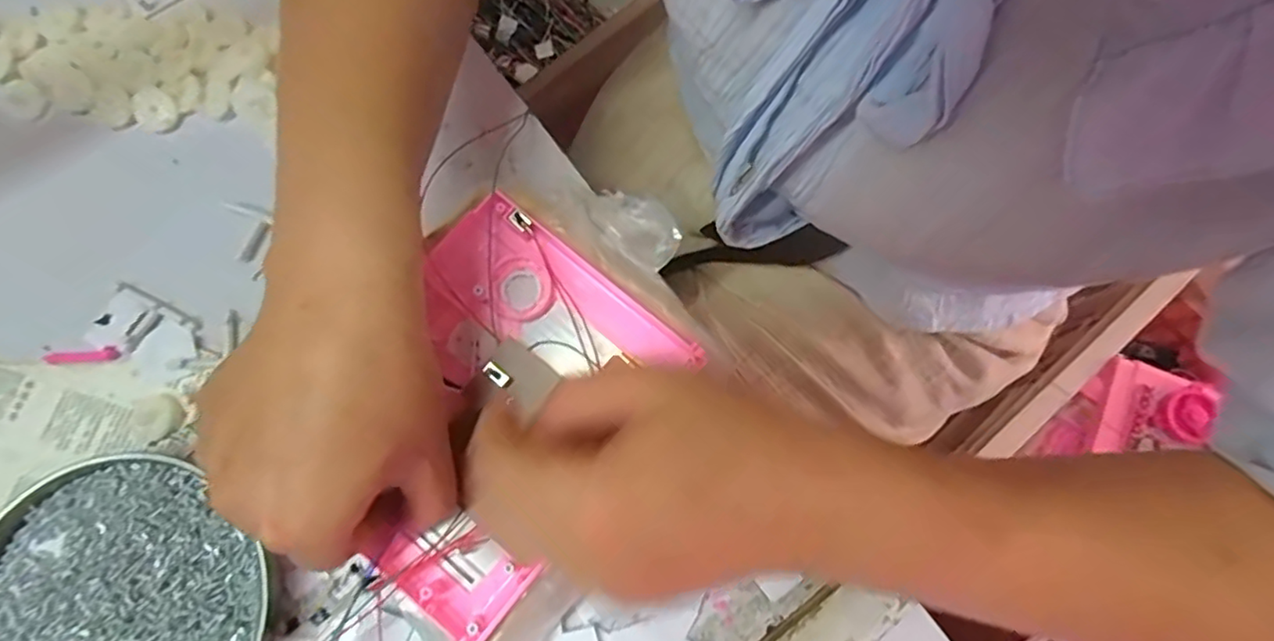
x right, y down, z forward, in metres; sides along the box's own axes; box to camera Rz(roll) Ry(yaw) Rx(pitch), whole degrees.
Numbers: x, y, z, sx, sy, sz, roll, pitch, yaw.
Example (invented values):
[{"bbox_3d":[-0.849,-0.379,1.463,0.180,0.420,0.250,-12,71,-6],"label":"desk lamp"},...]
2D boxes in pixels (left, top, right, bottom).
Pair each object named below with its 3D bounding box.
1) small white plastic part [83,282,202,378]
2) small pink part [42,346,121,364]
[{"bbox_3d":[-0.256,0.006,0.326,0.056,0.004,0.034,26,78,5],"label":"small white plastic part"},{"bbox_3d":[-0.287,0.018,0.325,0.038,0.004,0.007,-5,77,-2],"label":"small pink part"}]

